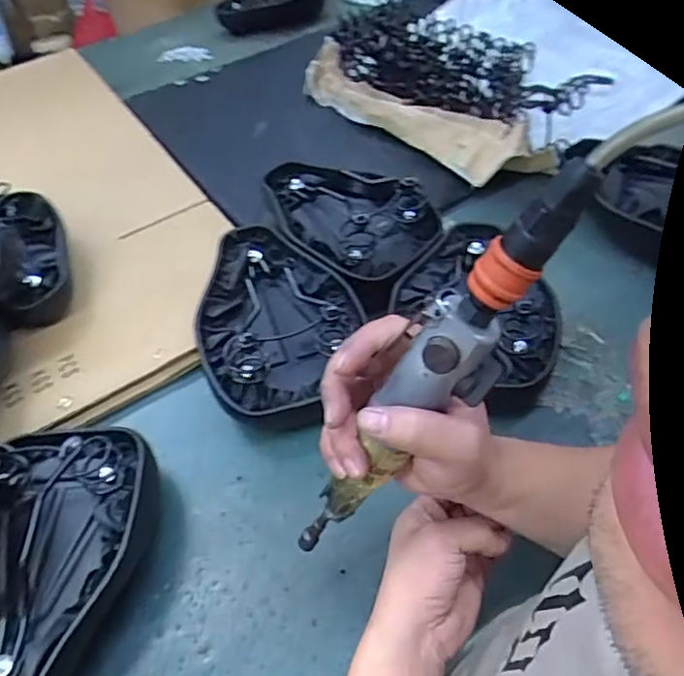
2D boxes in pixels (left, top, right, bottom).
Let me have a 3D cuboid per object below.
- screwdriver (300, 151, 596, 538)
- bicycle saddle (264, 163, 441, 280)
[{"bbox_3d":[0.044,0.033,0.333,0.041,0.302,0.035,7,43,-25],"label":"screwdriver"},{"bbox_3d":[-0.005,-0.176,0.752,0.265,0.068,0.148,32,59,30],"label":"bicycle saddle"}]

